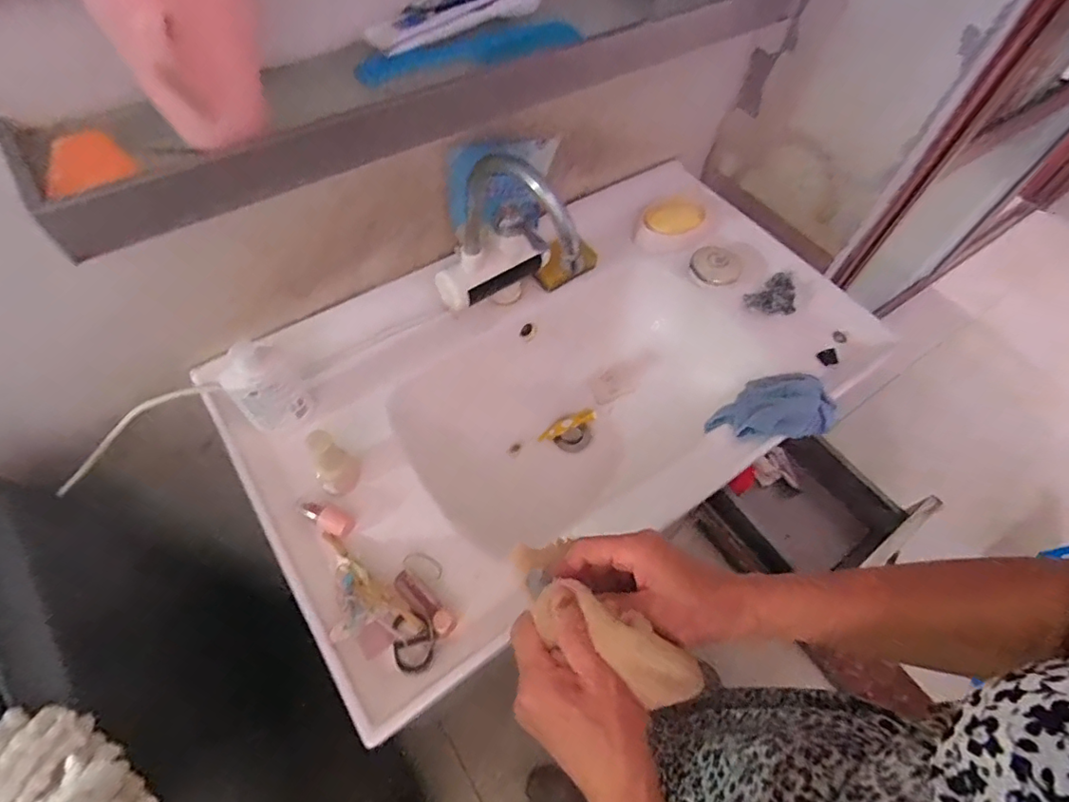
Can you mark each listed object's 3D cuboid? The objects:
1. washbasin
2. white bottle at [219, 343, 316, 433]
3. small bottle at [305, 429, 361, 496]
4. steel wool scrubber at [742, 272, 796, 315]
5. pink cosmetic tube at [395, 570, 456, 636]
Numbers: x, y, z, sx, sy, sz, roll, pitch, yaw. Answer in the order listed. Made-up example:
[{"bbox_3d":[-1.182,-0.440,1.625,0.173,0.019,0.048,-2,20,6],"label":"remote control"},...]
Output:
[{"bbox_3d":[0.043,-0.021,0.759,0.803,0.208,0.475,-31,65,-19],"label":"washbasin"},{"bbox_3d":[-0.291,-0.013,0.583,0.070,0.118,0.045,-37,67,-21],"label":"white bottle"},{"bbox_3d":[-0.212,0.066,0.555,0.043,0.084,0.033,-37,67,-21],"label":"small bottle"},{"bbox_3d":[0.344,-0.157,0.775,0.070,0.025,0.074,12,60,5],"label":"steel wool scrubber"},{"bbox_3d":[-0.109,0.204,0.535,0.077,0.022,0.019,39,66,19],"label":"pink cosmetic tube"}]

